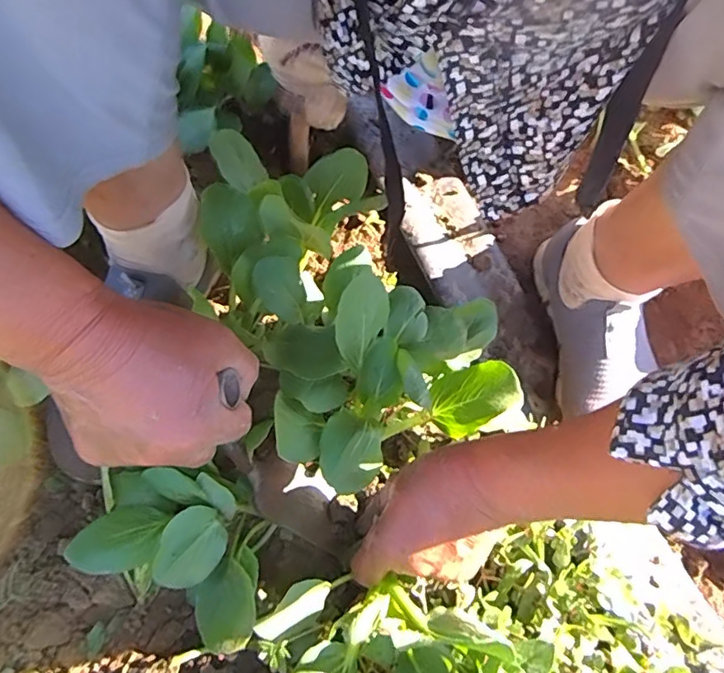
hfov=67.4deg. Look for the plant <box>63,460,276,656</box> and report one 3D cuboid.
[{"bbox_3d":[-0.118,0.137,0.361,0.141,0.079,0.096,27,66,11],"label":"plant"}]

